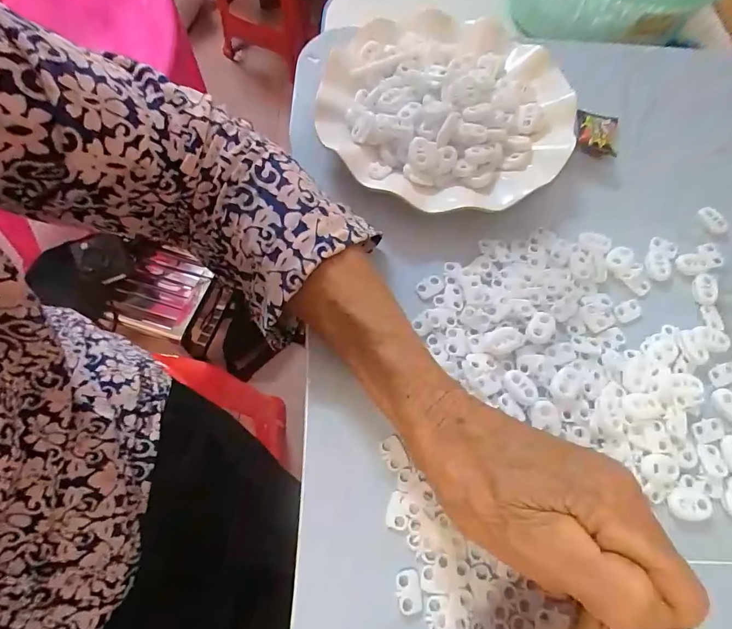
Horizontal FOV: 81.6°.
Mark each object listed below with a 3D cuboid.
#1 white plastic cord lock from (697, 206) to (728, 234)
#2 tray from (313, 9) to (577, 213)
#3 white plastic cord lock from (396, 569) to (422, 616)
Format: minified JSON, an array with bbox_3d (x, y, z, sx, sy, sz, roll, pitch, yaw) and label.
[{"bbox_3d":[0.248,-0.068,0.303,0.007,0.009,0.022,-23,68,-13],"label":"white plastic cord lock"},{"bbox_3d":[0.059,-0.155,0.315,0.181,0.027,0.186,8,64,2],"label":"tray"},{"bbox_3d":[0.021,0.137,0.208,0.012,0.004,0.018,-5,65,-5],"label":"white plastic cord lock"}]

